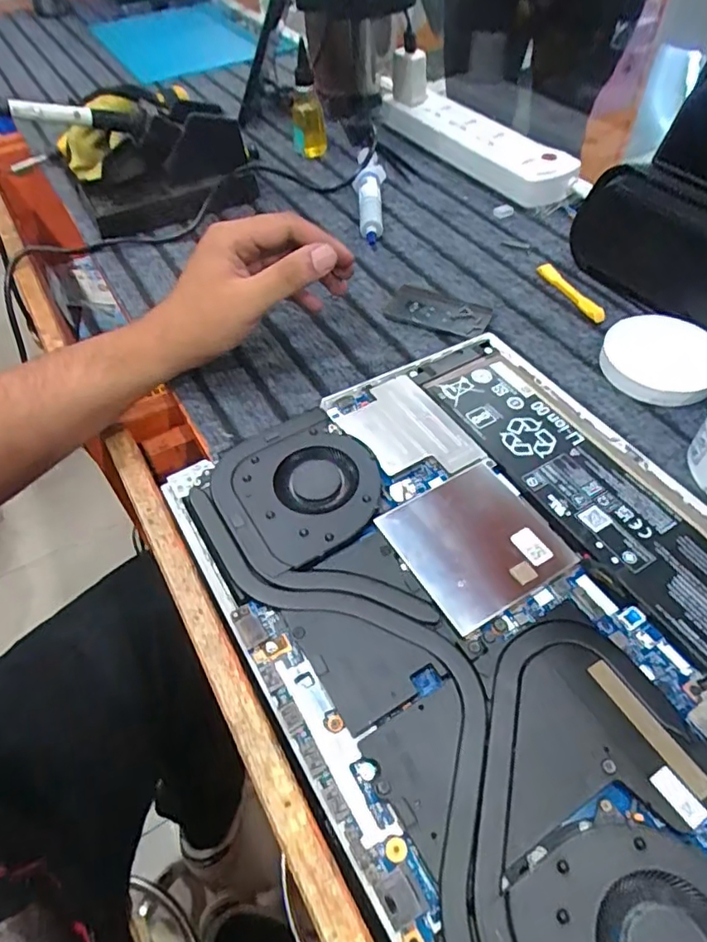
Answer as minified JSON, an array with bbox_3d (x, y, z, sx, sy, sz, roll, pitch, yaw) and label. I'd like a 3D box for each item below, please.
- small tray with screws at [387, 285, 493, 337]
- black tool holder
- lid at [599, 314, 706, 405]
[{"bbox_3d":[0.067,-0.130,0.454,0.079,0.006,0.044,22,55,18],"label":"small tray with screws"},{"bbox_3d":[-0.179,-0.291,0.544,0.162,0.080,0.090,-17,53,-12],"label":"black tool holder"},{"bbox_3d":[0.216,-0.079,0.401,0.077,0.013,0.071,15,69,21],"label":"lid"}]

